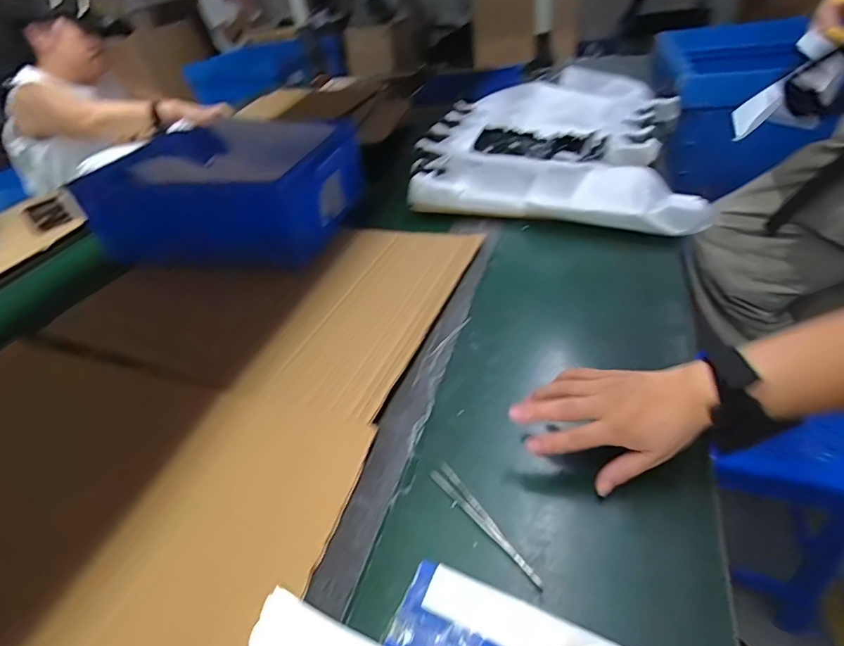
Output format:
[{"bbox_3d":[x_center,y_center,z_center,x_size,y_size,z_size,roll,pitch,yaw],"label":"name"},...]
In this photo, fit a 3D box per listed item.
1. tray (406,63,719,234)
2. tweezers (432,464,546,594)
[{"bbox_3d":[0.246,-0.359,0.881,0.472,0.085,0.562,4,40,18],"label":"tray"},{"bbox_3d":[0.051,0.163,0.378,0.017,0.009,0.125,-29,42,-22],"label":"tweezers"}]

